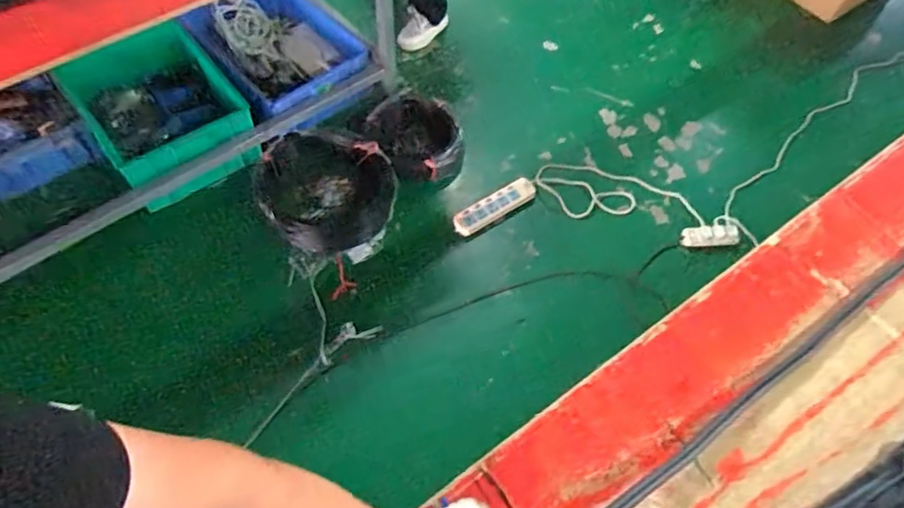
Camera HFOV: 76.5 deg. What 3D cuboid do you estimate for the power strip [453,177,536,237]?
[{"bbox_3d":[0.140,-0.156,1.854,0.315,0.038,0.083,-31,66,-19],"label":"power strip"}]

